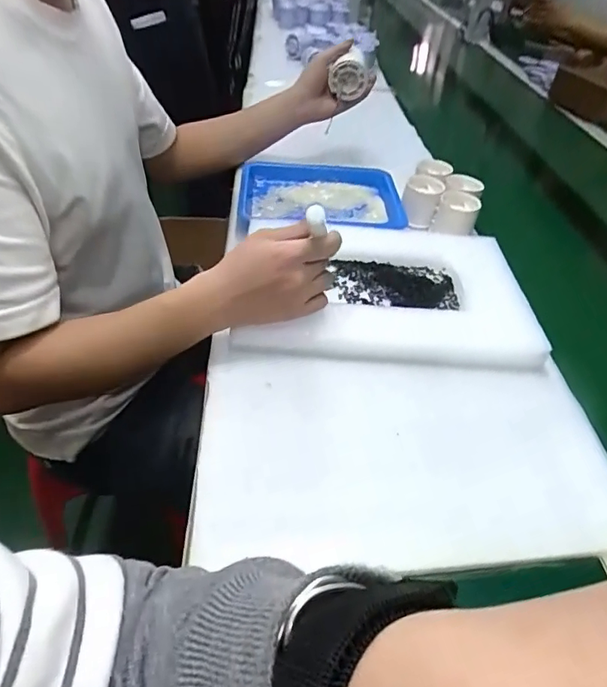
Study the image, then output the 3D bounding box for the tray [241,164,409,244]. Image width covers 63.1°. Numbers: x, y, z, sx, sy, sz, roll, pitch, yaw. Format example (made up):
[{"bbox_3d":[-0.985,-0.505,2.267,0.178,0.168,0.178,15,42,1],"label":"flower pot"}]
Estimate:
[{"bbox_3d":[0.023,-0.202,0.690,0.217,0.033,0.174,1,43,-6],"label":"tray"}]

